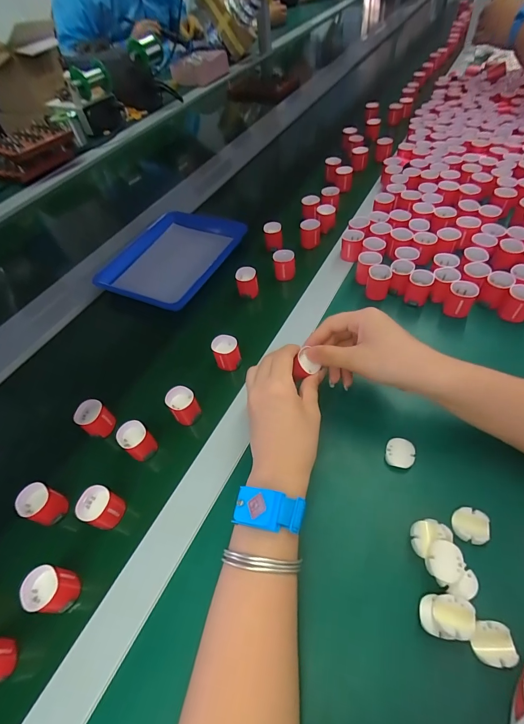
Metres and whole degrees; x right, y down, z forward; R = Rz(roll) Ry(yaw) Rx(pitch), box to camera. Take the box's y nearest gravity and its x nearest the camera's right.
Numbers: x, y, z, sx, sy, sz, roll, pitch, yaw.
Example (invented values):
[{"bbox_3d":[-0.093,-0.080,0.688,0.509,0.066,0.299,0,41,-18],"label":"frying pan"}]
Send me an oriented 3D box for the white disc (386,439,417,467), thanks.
[{"bbox_3d":[0.131,0.087,0.327,0.025,0.013,0.026,-2,53,3],"label":"white disc"}]

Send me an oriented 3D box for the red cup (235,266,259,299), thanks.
[{"bbox_3d":[-0.021,-0.114,0.491,0.030,0.030,0.033,-2,53,3],"label":"red cup"}]

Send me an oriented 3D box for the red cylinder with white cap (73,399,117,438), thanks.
[{"bbox_3d":[-0.184,0.063,0.378,0.031,0.031,0.030,-2,53,3],"label":"red cylinder with white cap"}]

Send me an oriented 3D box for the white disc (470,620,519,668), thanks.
[{"bbox_3d":[0.161,0.196,0.240,0.027,0.005,0.024,-1,53,4],"label":"white disc"}]

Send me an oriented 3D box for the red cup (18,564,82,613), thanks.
[{"bbox_3d":[-0.173,0.186,0.282,0.028,0.037,0.030,-2,53,3],"label":"red cup"}]

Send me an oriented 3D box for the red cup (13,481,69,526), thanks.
[{"bbox_3d":[-0.208,0.135,0.325,0.030,0.034,0.030,-2,53,3],"label":"red cup"}]

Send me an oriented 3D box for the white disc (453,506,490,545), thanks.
[{"bbox_3d":[0.173,0.136,0.285,0.027,0.011,0.025,-2,53,3],"label":"white disc"}]

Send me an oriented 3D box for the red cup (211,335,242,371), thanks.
[{"bbox_3d":[-0.043,-0.011,0.417,0.032,0.031,0.030,-2,53,3],"label":"red cup"}]

